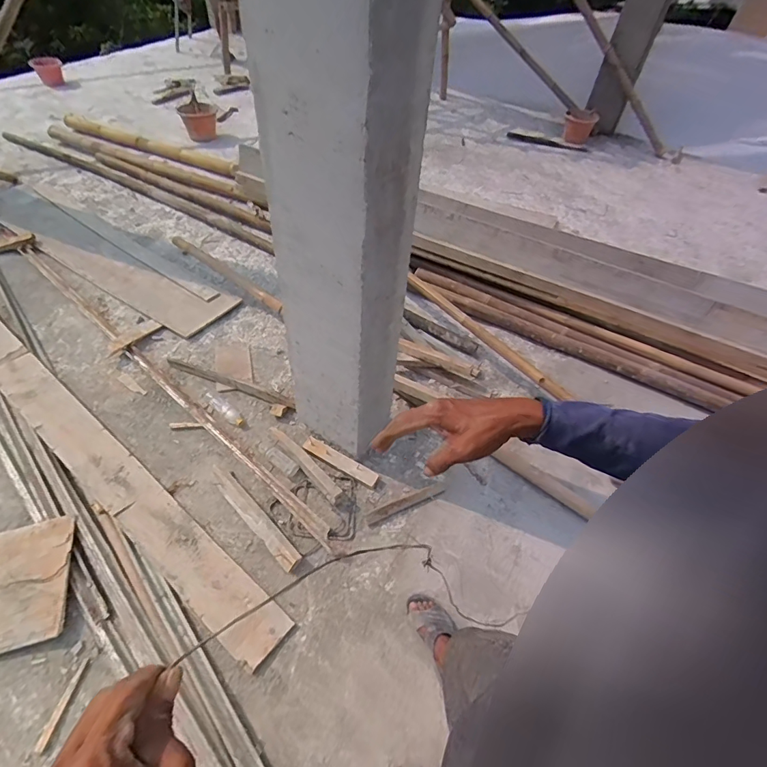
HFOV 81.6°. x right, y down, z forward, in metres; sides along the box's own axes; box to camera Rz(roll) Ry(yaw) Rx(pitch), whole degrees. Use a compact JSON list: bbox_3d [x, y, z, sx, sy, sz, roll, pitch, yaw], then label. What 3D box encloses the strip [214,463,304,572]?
[{"bbox_3d":[-0.435,0.439,1.487,0.069,0.045,0.460,-35,61,-29],"label":"strip"}]

